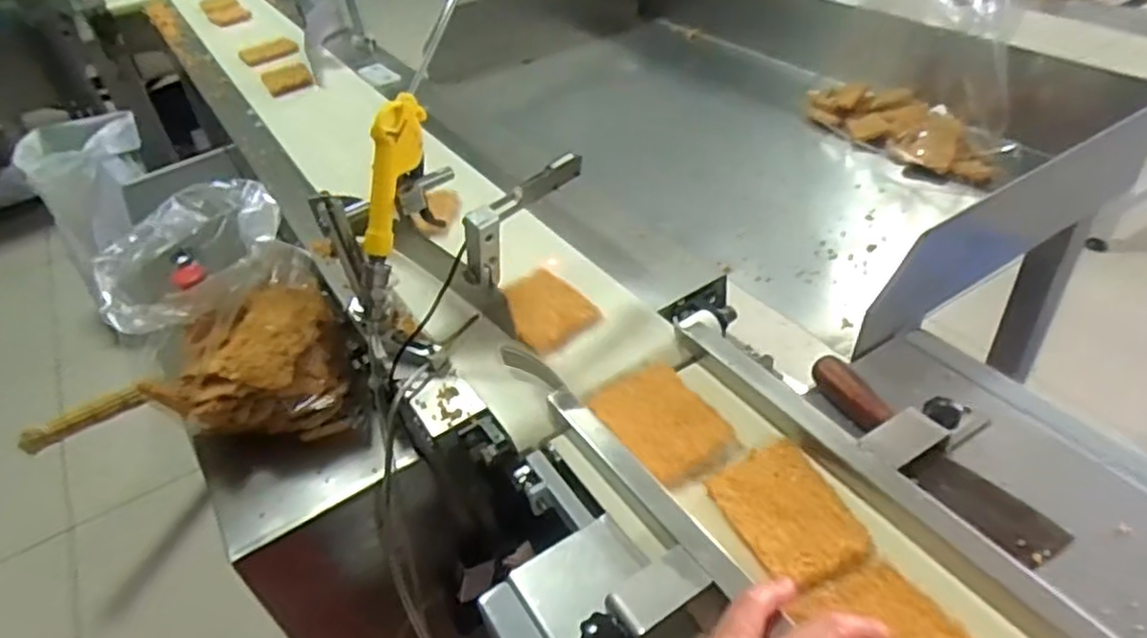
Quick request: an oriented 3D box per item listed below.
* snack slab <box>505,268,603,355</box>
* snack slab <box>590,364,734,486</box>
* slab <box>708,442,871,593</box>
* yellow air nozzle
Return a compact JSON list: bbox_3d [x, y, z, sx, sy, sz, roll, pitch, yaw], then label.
[{"bbox_3d":[-0.025,-0.009,0.621,0.071,0.006,0.081,-32,56,-30],"label":"snack slab"},{"bbox_3d":[0.060,0.070,0.514,0.070,0.013,0.102,-25,43,-19],"label":"snack slab"},{"bbox_3d":[0.131,0.118,0.444,0.067,0.007,0.094,-19,42,-14],"label":"slab"},{"bbox_3d":[-0.153,-0.120,0.604,0.020,0.133,0.050,14,2,19],"label":"yellow air nozzle"}]

